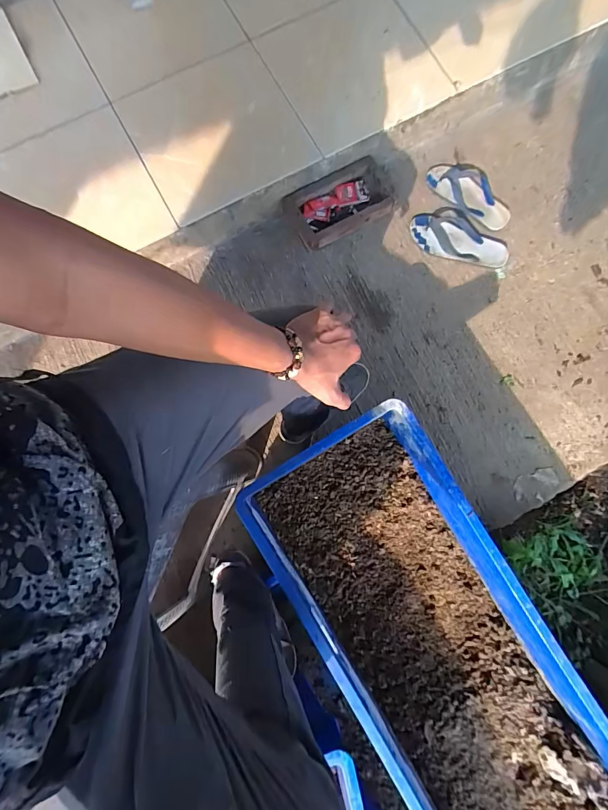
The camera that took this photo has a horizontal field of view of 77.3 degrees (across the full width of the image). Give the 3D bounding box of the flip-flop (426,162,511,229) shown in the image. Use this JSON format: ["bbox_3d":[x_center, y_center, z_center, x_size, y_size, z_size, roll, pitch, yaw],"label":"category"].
[{"bbox_3d":[0.468,-0.600,1.061,0.255,0.050,0.098,43,83,7],"label":"flip-flop"}]

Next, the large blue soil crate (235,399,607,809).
[{"bbox_3d":[0.275,0.502,0.643,0.315,0.190,0.978,-31,81,-5],"label":"large blue soil crate"}]

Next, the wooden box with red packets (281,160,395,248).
[{"bbox_3d":[0.100,-0.543,1.031,0.264,0.063,0.150,-28,81,-4],"label":"wooden box with red packets"}]

